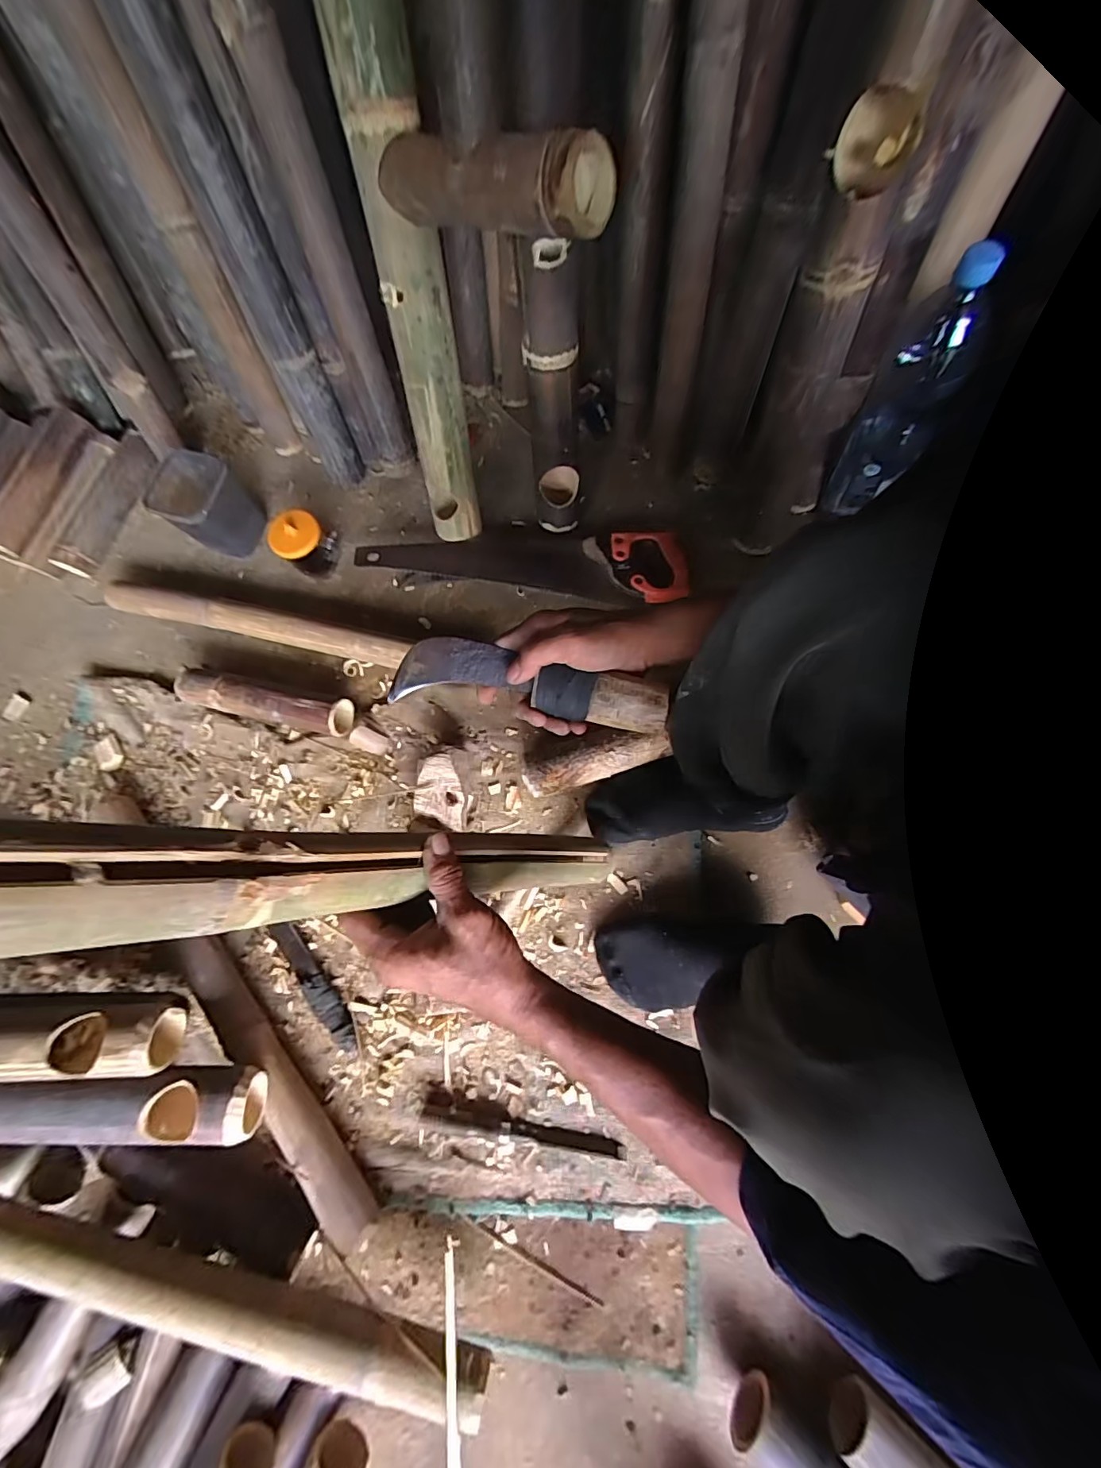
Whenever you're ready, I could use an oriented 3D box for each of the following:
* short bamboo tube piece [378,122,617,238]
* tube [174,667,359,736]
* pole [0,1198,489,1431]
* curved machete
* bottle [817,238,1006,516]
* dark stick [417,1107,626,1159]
[{"bbox_3d":[-0.059,-0.490,0.460,0.238,0.066,0.054,29,76,23],"label":"short bamboo tube piece"},{"bbox_3d":[-0.435,-0.050,0.775,0.272,0.054,0.058,11,76,9],"label":"tube"},{"bbox_3d":[-0.386,0.583,0.534,0.654,0.062,0.052,10,75,9],"label":"pole"},{"bbox_3d":[-0.020,-0.043,0.437,0.237,0.030,0.050,11,75,8],"label":"curved machete"},{"bbox_3d":[0.421,-0.384,0.624,0.093,0.320,0.092,34,81,14],"label":"bottle"},{"bbox_3d":[-0.036,0.475,0.611,0.241,0.010,0.024,6,74,3],"label":"dark stick"}]

